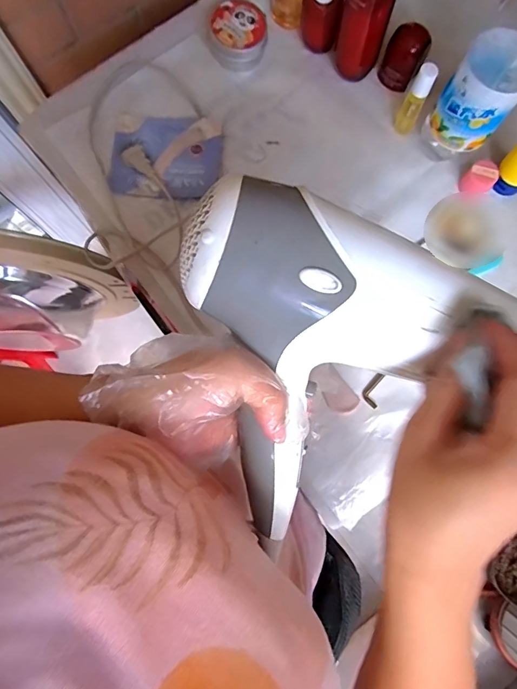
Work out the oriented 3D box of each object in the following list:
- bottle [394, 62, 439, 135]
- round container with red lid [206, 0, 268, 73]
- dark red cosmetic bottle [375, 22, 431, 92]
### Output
[{"bbox_3d":[0.169,-0.262,0.465,0.021,0.084,0.023,28,82,5],"label":"bottle"},{"bbox_3d":[-0.026,-0.375,0.514,0.069,0.033,0.066,0,80,1],"label":"round container with red lid"},{"bbox_3d":[0.170,-0.334,0.495,0.044,0.055,0.046,0,80,1],"label":"dark red cosmetic bottle"}]

